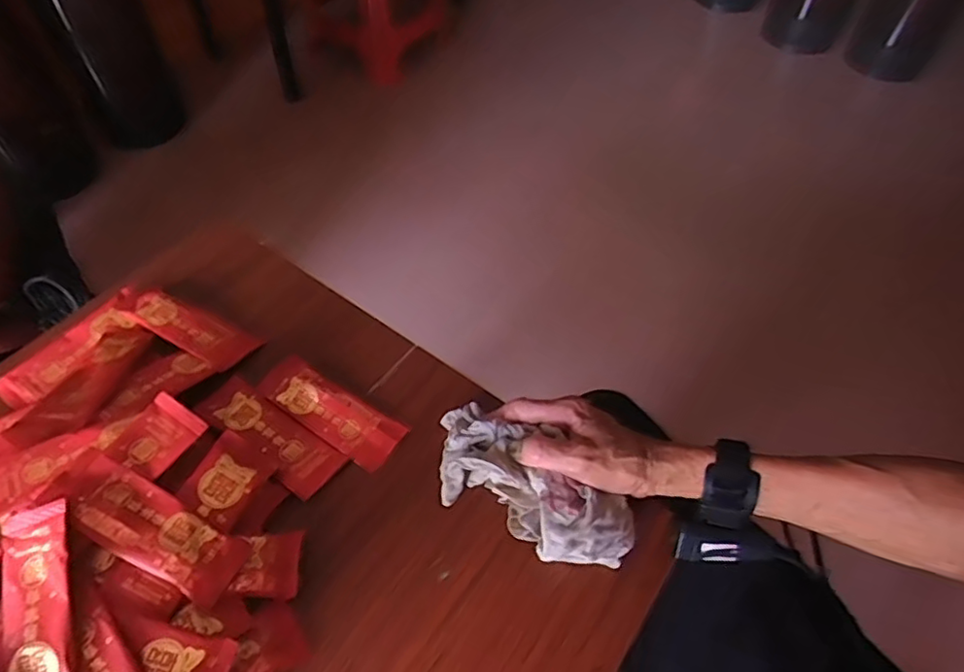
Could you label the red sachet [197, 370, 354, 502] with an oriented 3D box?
[{"bbox_3d":[-0.178,0.081,0.504,0.134,0.008,0.046,31,58,20],"label":"red sachet"}]

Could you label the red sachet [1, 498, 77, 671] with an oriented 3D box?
[{"bbox_3d":[-0.274,0.177,0.373,0.043,0.016,0.140,-14,69,-12],"label":"red sachet"}]

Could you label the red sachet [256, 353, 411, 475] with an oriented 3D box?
[{"bbox_3d":[-0.131,0.063,0.520,0.135,0.010,0.049,28,57,18],"label":"red sachet"}]

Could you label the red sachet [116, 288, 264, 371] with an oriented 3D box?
[{"bbox_3d":[-0.271,-0.008,0.560,0.129,0.012,0.045,24,56,15],"label":"red sachet"}]

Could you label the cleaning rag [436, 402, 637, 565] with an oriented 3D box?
[{"bbox_3d":[0.032,0.114,0.461,0.170,0.059,0.072,32,58,22],"label":"cleaning rag"}]

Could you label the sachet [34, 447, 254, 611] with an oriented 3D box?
[{"bbox_3d":[-0.229,0.129,0.413,0.135,0.014,0.047,33,57,-1],"label":"sachet"}]

